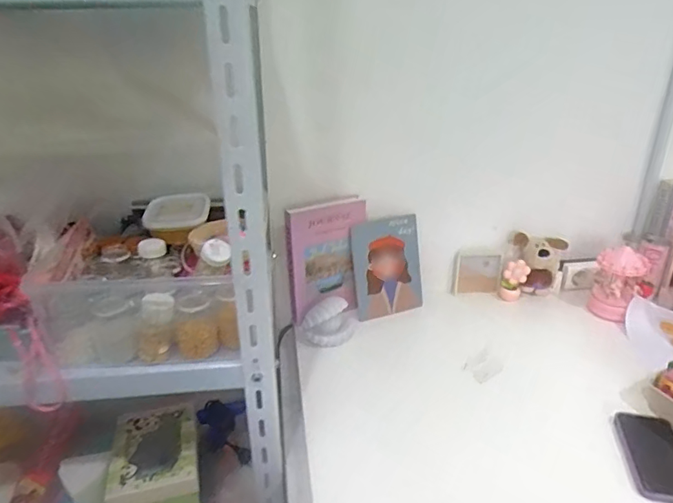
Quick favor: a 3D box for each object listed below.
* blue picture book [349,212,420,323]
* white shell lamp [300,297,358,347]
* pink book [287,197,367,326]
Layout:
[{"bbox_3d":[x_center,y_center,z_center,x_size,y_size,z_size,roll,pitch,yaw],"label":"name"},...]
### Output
[{"bbox_3d":[0.109,0.032,1.064,0.151,0.199,0.011,-8,9,-21],"label":"blue picture book"},{"bbox_3d":[-0.014,0.136,0.978,0.106,0.068,0.093,-1,25,0],"label":"white shell lamp"},{"bbox_3d":[-0.014,0.014,1.035,0.157,0.229,0.032,-8,13,-18],"label":"pink book"}]

